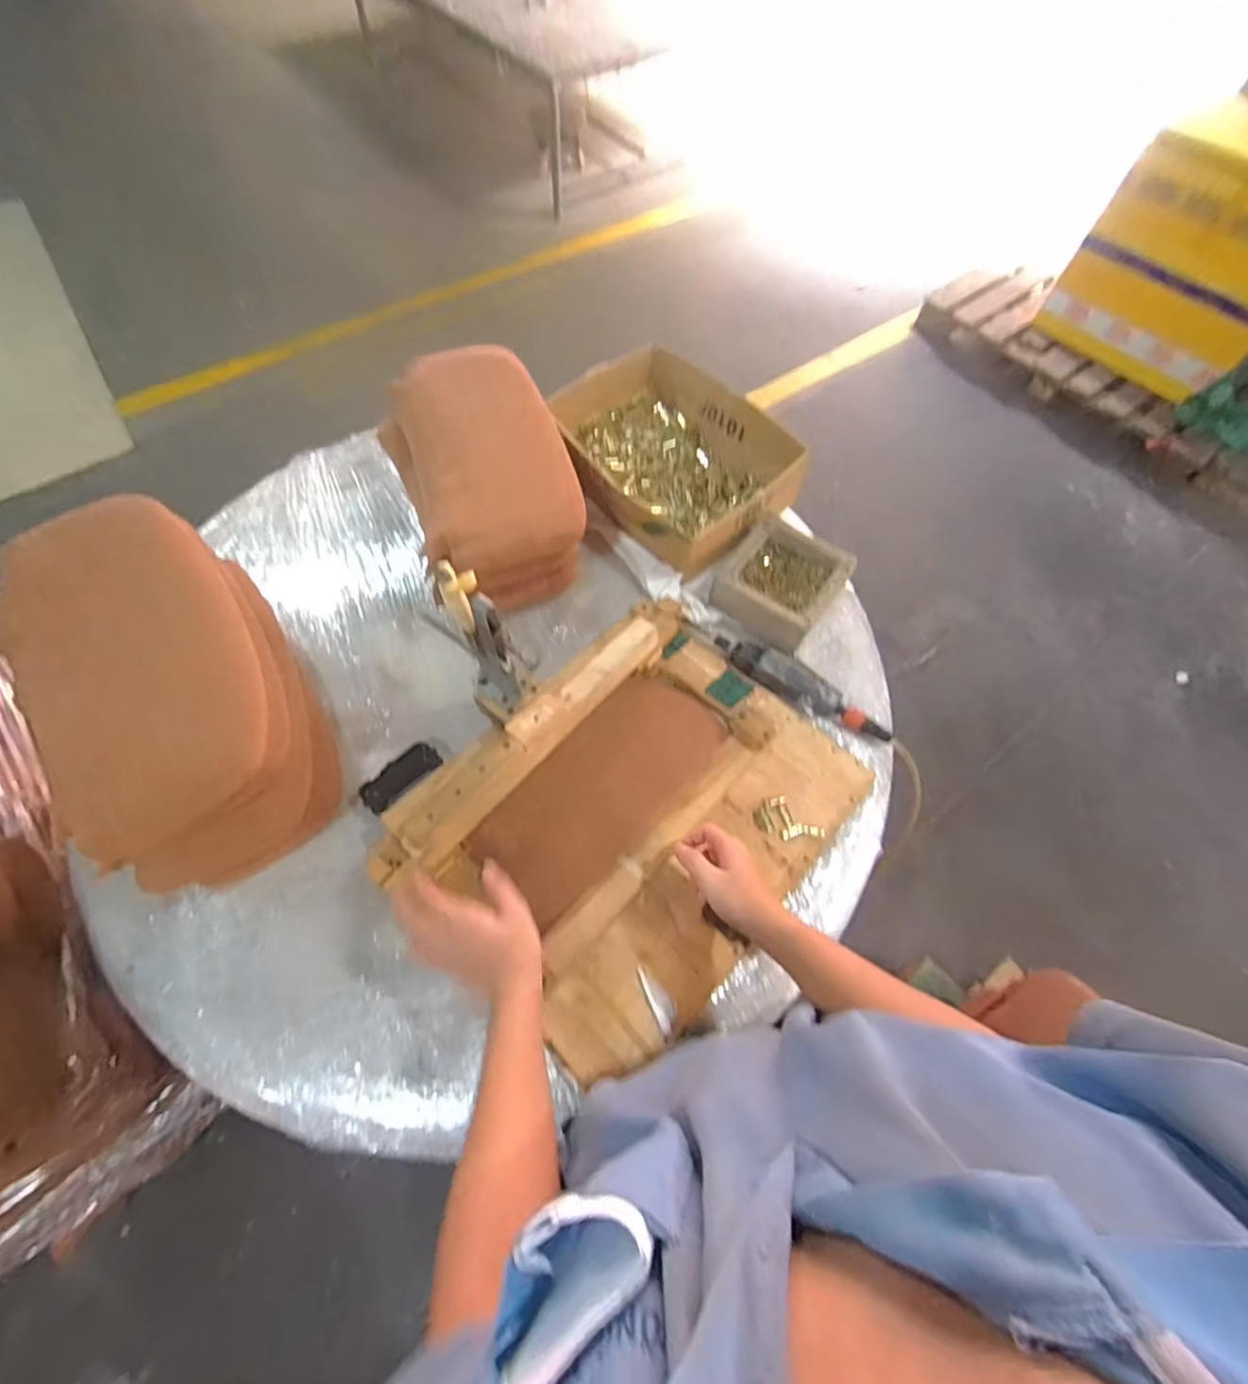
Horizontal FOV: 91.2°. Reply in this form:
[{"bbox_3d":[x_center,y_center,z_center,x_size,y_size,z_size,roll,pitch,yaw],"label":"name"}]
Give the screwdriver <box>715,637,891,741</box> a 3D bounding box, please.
[{"bbox_3d":[0.263,-0.008,0.902,0.284,0.052,0.062,31,66,13],"label":"screwdriver"}]

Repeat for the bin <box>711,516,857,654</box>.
[{"bbox_3d":[0.242,-0.169,0.952,0.164,0.065,0.177,36,67,15],"label":"bin"}]

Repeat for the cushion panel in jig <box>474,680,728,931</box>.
[{"bbox_3d":[-0.022,0.112,0.769,0.145,0.030,0.333,39,69,20],"label":"cushion panel in jig"}]

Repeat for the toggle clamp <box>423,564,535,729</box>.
[{"bbox_3d":[-0.154,-0.046,0.694,0.097,0.204,0.059,35,67,15],"label":"toggle clamp"}]

